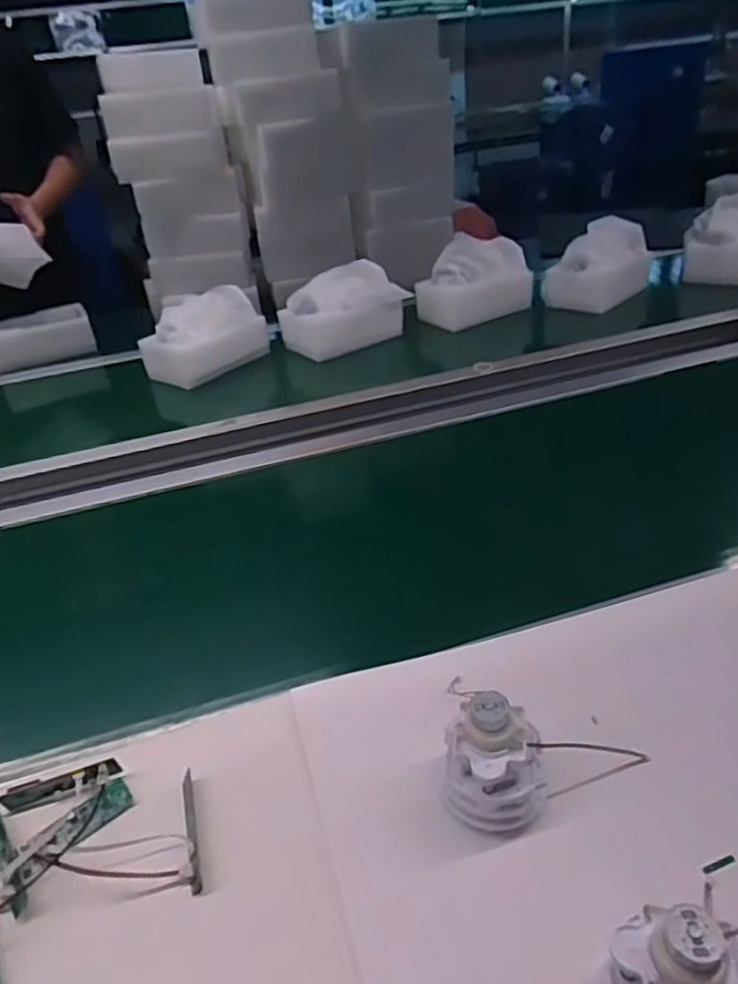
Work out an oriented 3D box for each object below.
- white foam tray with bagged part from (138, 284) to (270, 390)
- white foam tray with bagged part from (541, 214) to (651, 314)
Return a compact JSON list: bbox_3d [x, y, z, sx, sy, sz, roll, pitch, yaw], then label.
[{"bbox_3d":[-0.316,-0.287,1.216,0.148,0.122,0.211,22,42,38],"label":"white foam tray with bagged part"},{"bbox_3d":[0.453,-0.436,1.308,0.163,0.155,0.152,-30,39,-32],"label":"white foam tray with bagged part"}]

